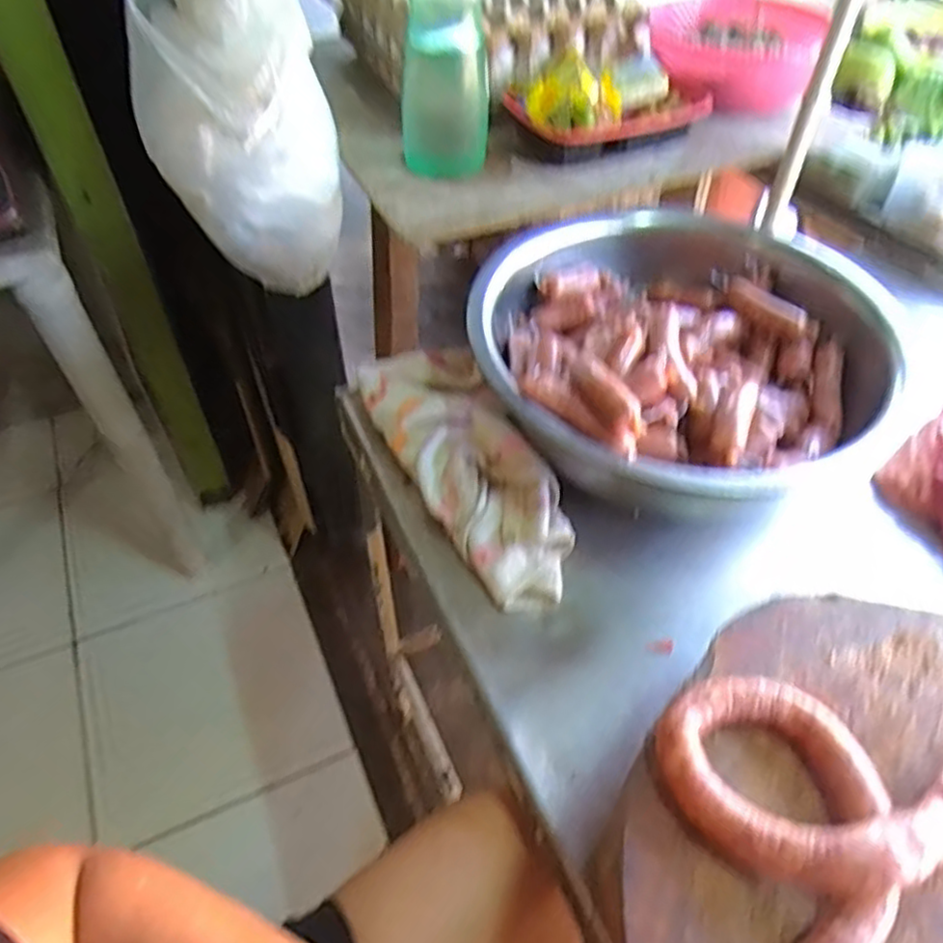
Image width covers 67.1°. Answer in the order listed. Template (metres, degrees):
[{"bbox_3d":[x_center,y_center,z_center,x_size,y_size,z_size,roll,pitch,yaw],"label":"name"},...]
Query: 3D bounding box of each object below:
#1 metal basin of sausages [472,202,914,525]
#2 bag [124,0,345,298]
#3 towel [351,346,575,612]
[{"bbox_3d":[0.176,-0.109,0.638,0.337,0.112,0.320,0,49,0],"label":"metal basin of sausages"},{"bbox_3d":[-0.230,-0.410,0.692,0.173,0.460,0.153,3,22,32],"label":"bag"},{"bbox_3d":[-0.007,-0.012,0.646,0.121,0.052,0.297,-18,51,-15],"label":"towel"}]

